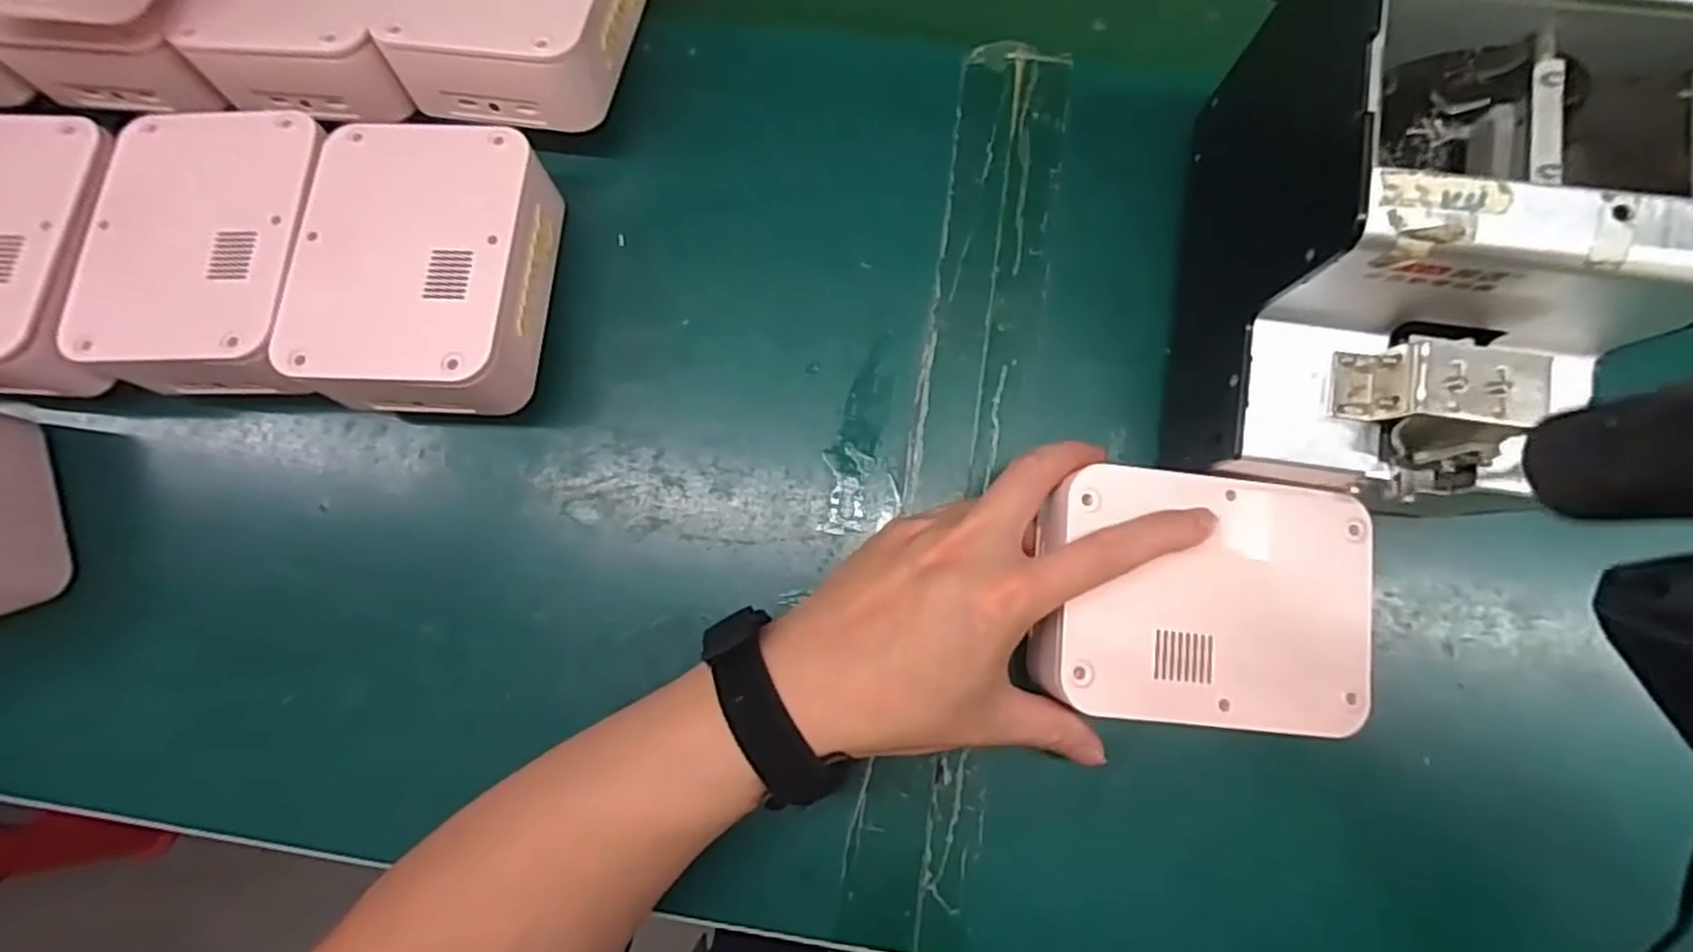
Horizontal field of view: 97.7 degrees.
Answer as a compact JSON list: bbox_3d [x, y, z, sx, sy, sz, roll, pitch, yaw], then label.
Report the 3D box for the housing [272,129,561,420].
[{"bbox_3d":[-0.195,-0.095,0.351,0.099,0.060,0.129,3,83,3],"label":"housing"}]

